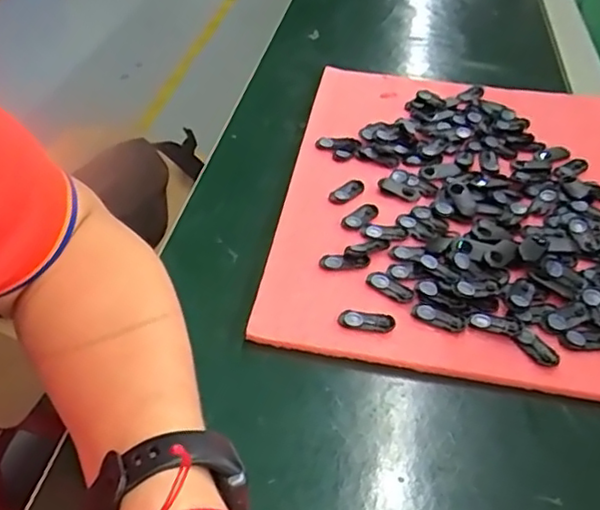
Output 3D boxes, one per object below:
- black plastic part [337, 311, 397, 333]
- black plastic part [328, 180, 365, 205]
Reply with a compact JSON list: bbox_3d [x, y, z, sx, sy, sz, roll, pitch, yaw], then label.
[{"bbox_3d":[0.038,0.037,0.361,0.031,0.004,0.013,7,42,4],"label":"black plastic part"},{"bbox_3d":[0.034,-0.045,0.452,0.028,0.004,0.014,-31,50,-31],"label":"black plastic part"}]

